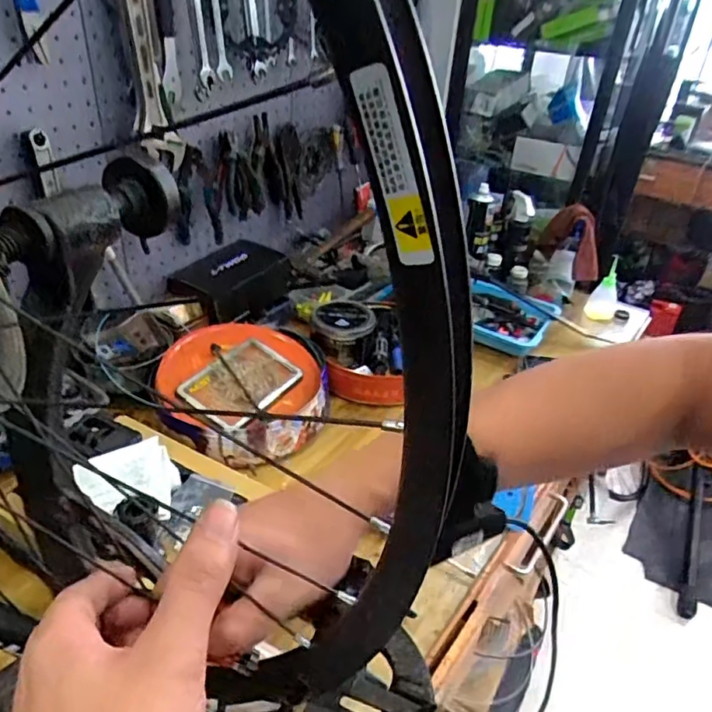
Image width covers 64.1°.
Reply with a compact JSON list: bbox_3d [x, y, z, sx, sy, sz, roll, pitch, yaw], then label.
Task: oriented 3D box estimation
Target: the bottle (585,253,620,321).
[{"bbox_3d":[0.603,-0.164,1.365,0.069,0.160,0.062,19,36,21],"label":"bottle"}]

